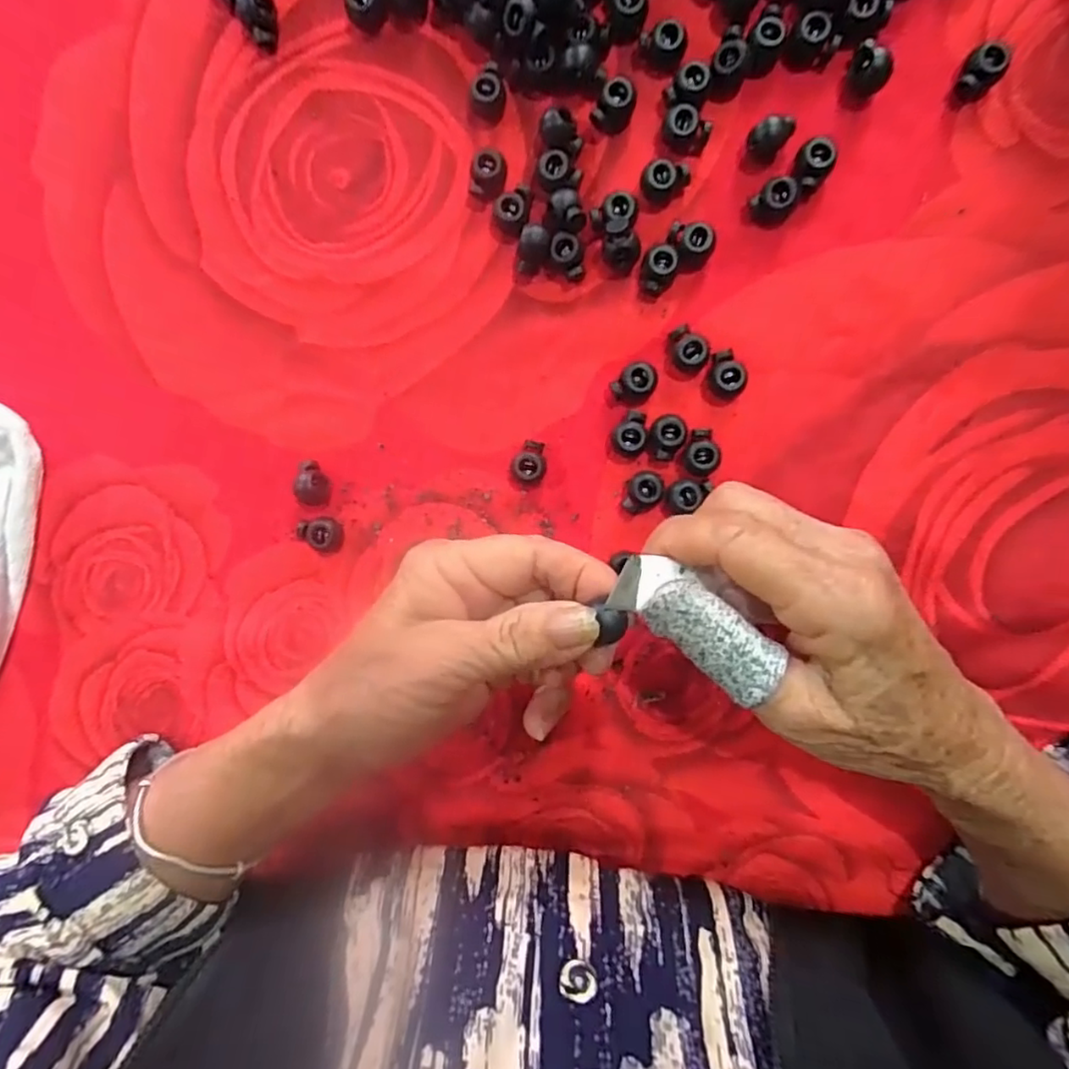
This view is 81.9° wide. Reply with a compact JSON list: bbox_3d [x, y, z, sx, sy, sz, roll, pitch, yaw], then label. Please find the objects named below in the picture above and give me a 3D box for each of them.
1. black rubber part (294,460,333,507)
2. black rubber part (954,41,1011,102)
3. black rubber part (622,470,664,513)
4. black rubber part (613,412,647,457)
[{"bbox_3d":[-0.098,-0.022,0.274,0.012,0.013,0.020,7,95,3],"label":"black rubber part"},{"bbox_3d":[0.174,-0.181,0.241,0.013,0.010,0.018,38,96,0],"label":"black rubber part"},{"bbox_3d":[0.045,-0.018,0.260,0.019,0.013,0.014,-35,92,5],"label":"black rubber part"},{"bbox_3d":[0.040,-0.043,0.260,0.013,0.010,0.018,7,95,3],"label":"black rubber part"}]

